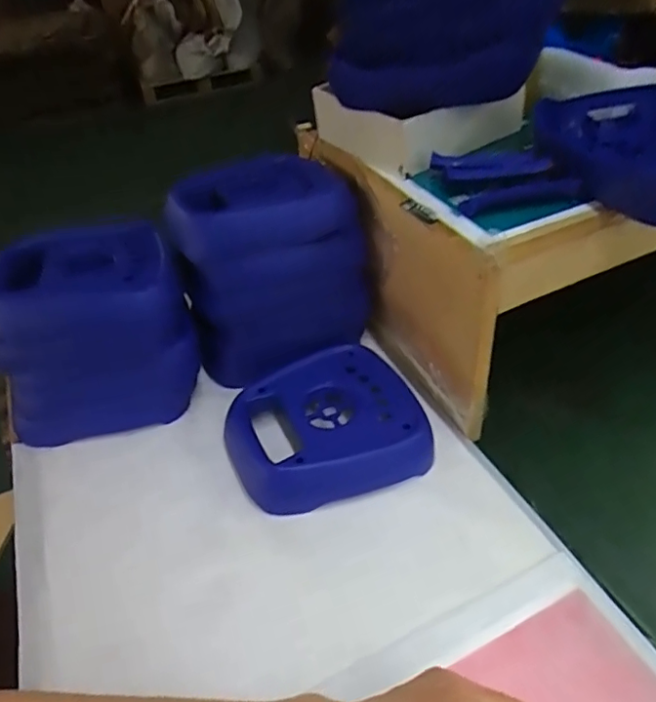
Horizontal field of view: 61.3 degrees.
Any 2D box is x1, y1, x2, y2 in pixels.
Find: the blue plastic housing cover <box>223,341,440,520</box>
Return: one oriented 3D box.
[{"bbox_3d":[-0.004,0.070,0.517,0.172,0.045,0.148,-16,42,-12],"label":"blue plastic housing cover"}]

